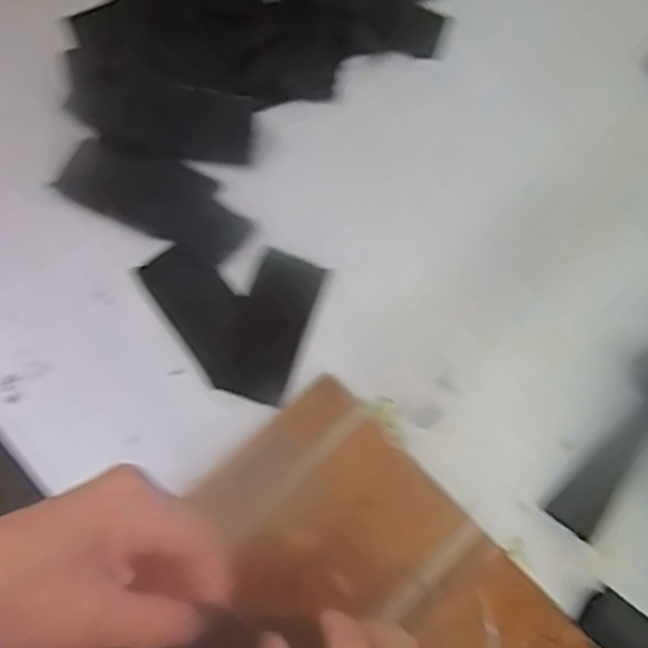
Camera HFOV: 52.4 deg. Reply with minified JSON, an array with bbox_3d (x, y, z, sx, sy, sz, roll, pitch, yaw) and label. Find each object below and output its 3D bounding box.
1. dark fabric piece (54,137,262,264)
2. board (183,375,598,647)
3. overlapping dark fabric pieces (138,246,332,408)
[{"bbox_3d":[-0.130,-0.101,0.517,0.153,0.013,0.064,25,69,10],"label":"dark fabric piece"},{"bbox_3d":[0.033,0.180,0.394,0.173,0.014,0.269,-40,73,-16],"label":"board"},{"bbox_3d":[-0.074,-0.011,0.486,0.130,0.009,0.112,18,68,7],"label":"overlapping dark fabric pieces"}]

